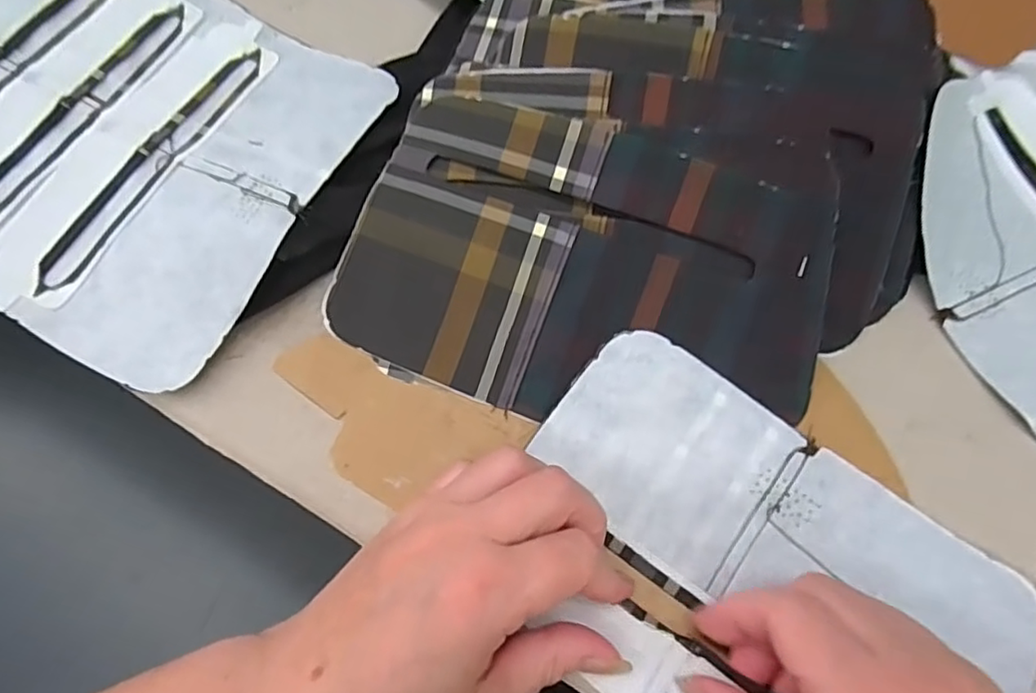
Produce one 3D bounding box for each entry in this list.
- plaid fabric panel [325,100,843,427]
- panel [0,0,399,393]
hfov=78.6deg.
[{"bbox_3d":[0.030,-0.036,0.284,0.210,0.013,0.129,11,88,5],"label":"plaid fabric panel"},{"bbox_3d":[-0.155,-0.082,0.307,0.127,0.018,0.193,26,72,9],"label":"panel"}]

